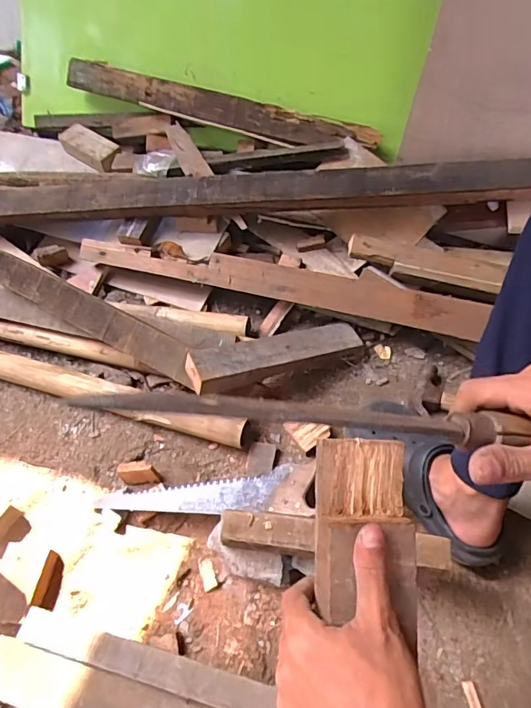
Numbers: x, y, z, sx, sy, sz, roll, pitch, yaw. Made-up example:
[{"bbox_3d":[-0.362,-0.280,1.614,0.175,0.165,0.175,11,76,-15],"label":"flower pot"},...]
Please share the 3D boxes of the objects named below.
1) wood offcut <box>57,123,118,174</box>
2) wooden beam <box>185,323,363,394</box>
[{"bbox_3d":[-0.391,-0.464,1.108,0.165,0.044,0.065,31,62,22],"label":"wood offcut"},{"bbox_3d":[0.018,-0.002,0.813,0.297,0.034,0.079,-15,54,-25],"label":"wooden beam"}]

